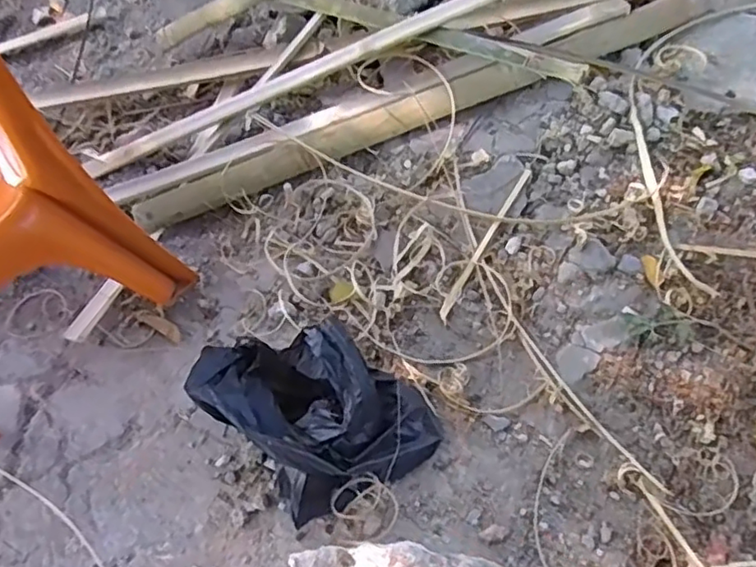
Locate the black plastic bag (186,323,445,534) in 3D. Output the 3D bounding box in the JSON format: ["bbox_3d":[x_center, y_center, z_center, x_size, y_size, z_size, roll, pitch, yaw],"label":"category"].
[{"bbox_3d":[-0.063,0.120,0.636,0.169,0.121,0.219,-40,69,-15],"label":"black plastic bag"}]

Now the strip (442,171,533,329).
[{"bbox_3d":[0.124,-0.045,0.735,0.012,0.004,0.205,30,81,14],"label":"strip"}]

